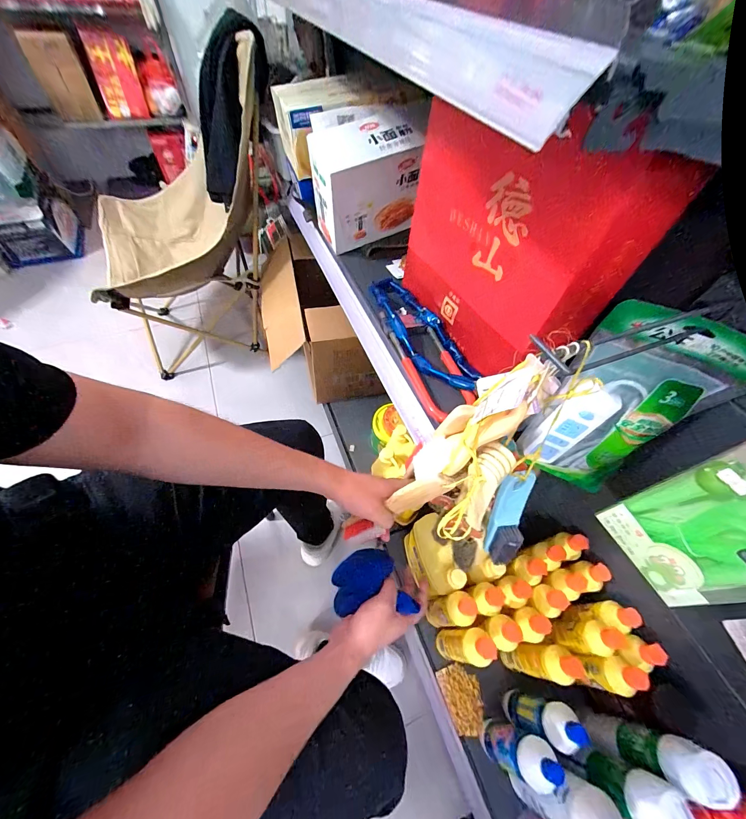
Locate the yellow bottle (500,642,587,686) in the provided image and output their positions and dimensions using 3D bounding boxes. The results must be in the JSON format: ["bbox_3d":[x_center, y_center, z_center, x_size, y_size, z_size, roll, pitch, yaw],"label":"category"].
[{"bbox_3d":[0.301,0.461,0.581,0.048,0.193,0.051,2,56,-3],"label":"yellow bottle"}]

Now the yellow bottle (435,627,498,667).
[{"bbox_3d":[0.168,0.445,0.597,0.048,0.206,0.057,13,56,4],"label":"yellow bottle"}]

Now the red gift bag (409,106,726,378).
[{"bbox_3d":[0.190,-0.238,0.475,0.136,0.264,0.311,-20,60,-17],"label":"red gift bag"}]

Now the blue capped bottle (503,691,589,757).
[{"bbox_3d":[0.289,0.543,0.561,0.055,0.195,0.057,2,56,-3],"label":"blue capped bottle"}]

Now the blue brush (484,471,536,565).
[{"bbox_3d":[0.172,0.136,0.394,0.040,0.145,0.029,-1,26,-5],"label":"blue brush"}]

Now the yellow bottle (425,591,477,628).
[{"bbox_3d":[0.150,0.403,0.632,0.052,0.188,0.055,2,56,-3],"label":"yellow bottle"}]

